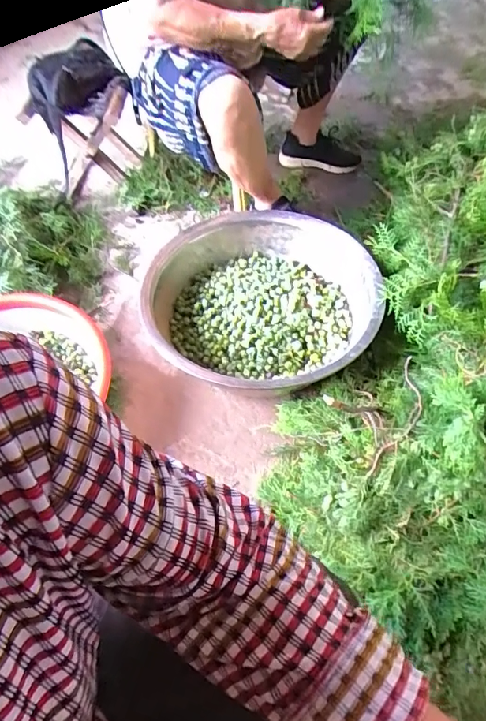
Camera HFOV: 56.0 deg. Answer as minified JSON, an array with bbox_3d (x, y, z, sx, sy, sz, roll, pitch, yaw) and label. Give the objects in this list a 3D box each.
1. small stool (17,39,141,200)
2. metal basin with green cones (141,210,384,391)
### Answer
[{"bbox_3d":[-0.385,-0.567,1.156,0.248,0.314,0.217,-10,56,-5],"label":"small stool"},{"bbox_3d":[0.035,-0.104,0.926,0.433,0.142,0.438,1,57,2],"label":"metal basin with green cones"}]

